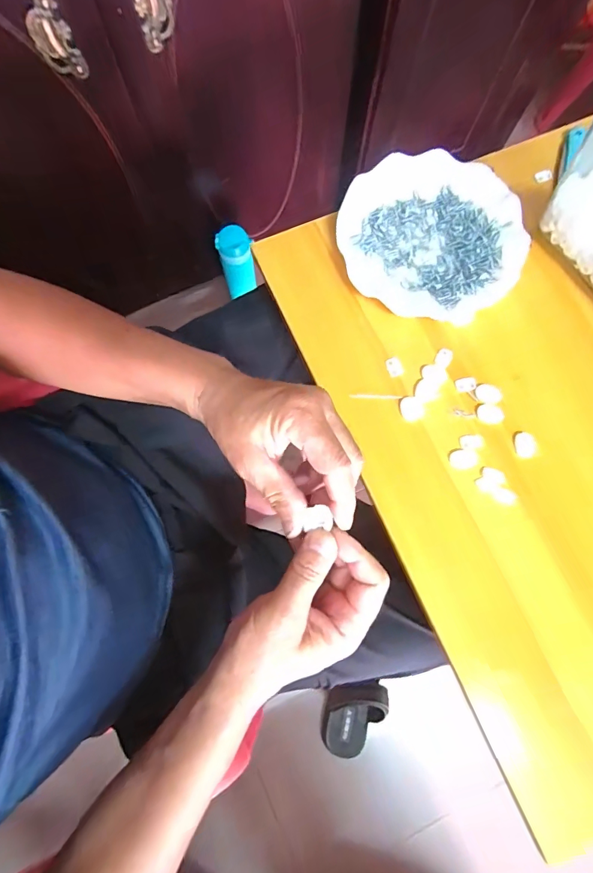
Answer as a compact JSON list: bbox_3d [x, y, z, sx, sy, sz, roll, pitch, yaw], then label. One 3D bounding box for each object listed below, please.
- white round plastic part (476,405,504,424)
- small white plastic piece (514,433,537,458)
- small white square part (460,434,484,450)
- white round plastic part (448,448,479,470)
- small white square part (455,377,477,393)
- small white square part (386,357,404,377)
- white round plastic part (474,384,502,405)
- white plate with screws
[{"bbox_3d":[0.186,-0.021,0.387,0.024,0.004,0.018,7,78,0],"label":"white round plastic part"},{"bbox_3d":[0.216,0.008,0.381,0.020,0.004,0.023,-4,78,-2],"label":"small white plastic piece"},{"bbox_3d":[0.165,0.005,0.379,0.022,0.004,0.013,-2,78,-2],"label":"small white square part"},{"bbox_3d":[0.156,0.021,0.377,0.026,0.004,0.020,-15,79,-5],"label":"white round plastic part"},{"bbox_3d":[0.165,-0.050,0.393,0.021,0.004,0.014,-10,78,-4],"label":"small white square part"},{"bbox_3d":[0.096,-0.068,0.396,0.014,0.004,0.019,-16,79,-5],"label":"small white square part"},{"bbox_3d":[0.185,-0.041,0.390,0.023,0.006,0.019,7,78,0],"label":"white round plastic part"},{"bbox_3d":[0.135,-0.204,0.411,0.178,0.021,0.175,0,78,-2],"label":"white plate with screws"}]

